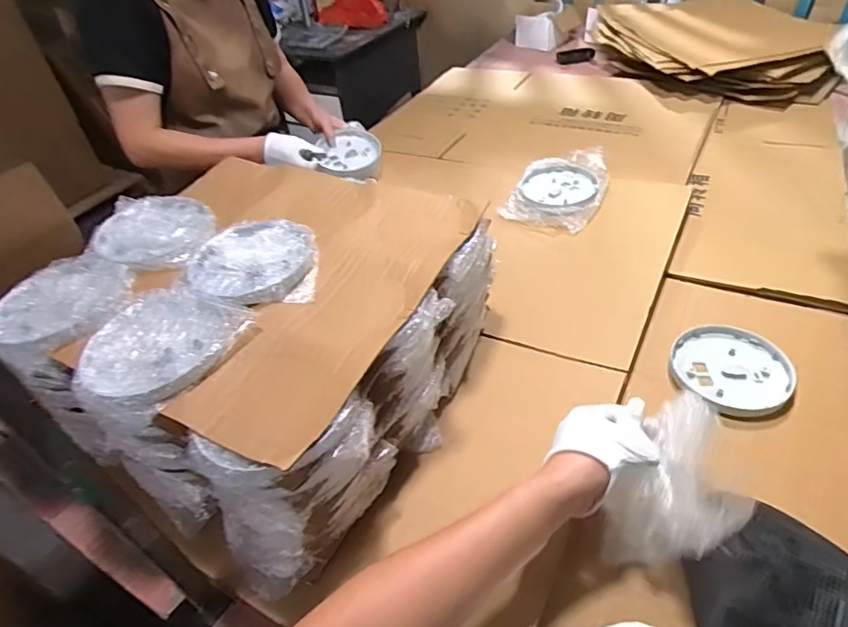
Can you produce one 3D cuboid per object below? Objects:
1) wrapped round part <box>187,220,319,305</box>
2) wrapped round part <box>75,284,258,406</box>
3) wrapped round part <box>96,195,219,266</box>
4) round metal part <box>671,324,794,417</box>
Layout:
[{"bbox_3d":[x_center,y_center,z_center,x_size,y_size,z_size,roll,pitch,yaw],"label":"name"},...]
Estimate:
[{"bbox_3d":[-0.191,-0.057,0.594,0.137,0.026,0.135,-4,42,4],"label":"wrapped round part"},{"bbox_3d":[-0.258,0.028,0.509,0.142,0.019,0.133,-4,42,4],"label":"wrapped round part"},{"bbox_3d":[-0.331,-0.104,0.653,0.161,0.034,0.121,15,47,23],"label":"wrapped round part"},{"bbox_3d":[0.392,0.067,0.671,0.134,0.015,0.134,-4,42,4],"label":"round metal part"}]

